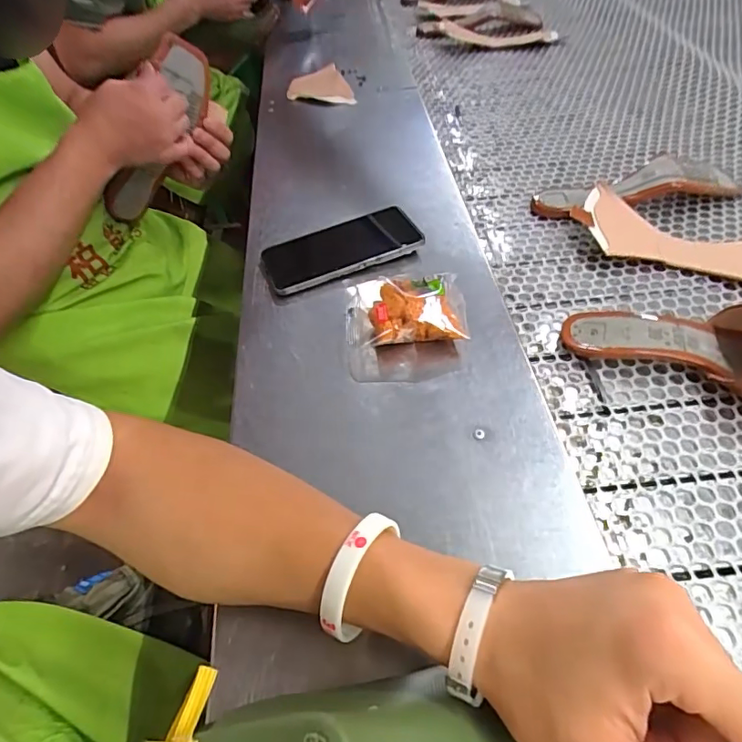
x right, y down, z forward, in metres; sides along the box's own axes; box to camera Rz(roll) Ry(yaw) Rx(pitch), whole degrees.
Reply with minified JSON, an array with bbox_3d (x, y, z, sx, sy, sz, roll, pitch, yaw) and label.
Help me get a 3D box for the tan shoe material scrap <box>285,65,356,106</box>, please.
[{"bbox_3d":[-0.070,-0.435,0.780,0.111,0.041,0.062,21,57,18],"label":"tan shoe material scrap"}]

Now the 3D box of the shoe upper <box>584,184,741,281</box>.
[{"bbox_3d":[0.330,-0.137,0.513,0.210,0.039,0.082,12,53,16],"label":"shoe upper"}]

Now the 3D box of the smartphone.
[{"bbox_3d":[-0.030,-0.125,0.522,0.158,0.015,0.079,-20,51,-10],"label":"smartphone"}]

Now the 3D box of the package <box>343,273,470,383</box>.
[{"bbox_3d":[0.029,-0.049,0.444,0.102,0.033,0.117,-4,50,3],"label":"package"}]

